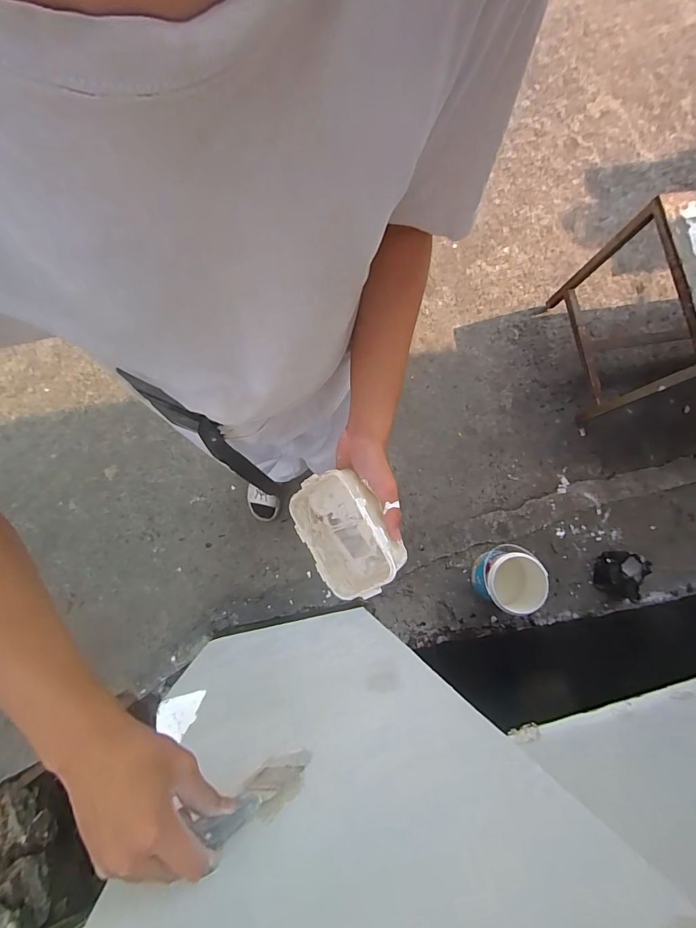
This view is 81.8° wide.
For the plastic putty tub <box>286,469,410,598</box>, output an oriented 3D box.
[{"bbox_3d":[0.002,0.079,0.483,0.113,0.060,0.148,-41,77,32],"label":"plastic putty tub"}]

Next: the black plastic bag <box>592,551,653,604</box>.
[{"bbox_3d":[0.968,0.392,1.411,0.136,0.131,0.169,8,73,0],"label":"black plastic bag"}]

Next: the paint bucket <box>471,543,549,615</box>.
[{"bbox_3d":[0.537,0.389,1.364,0.204,0.193,0.216,-11,74,-5],"label":"paint bucket"}]

